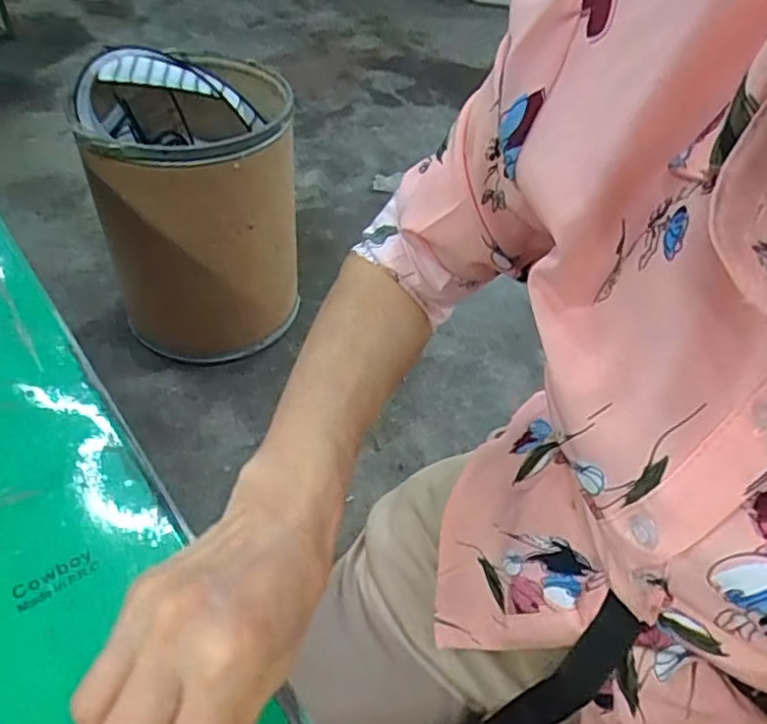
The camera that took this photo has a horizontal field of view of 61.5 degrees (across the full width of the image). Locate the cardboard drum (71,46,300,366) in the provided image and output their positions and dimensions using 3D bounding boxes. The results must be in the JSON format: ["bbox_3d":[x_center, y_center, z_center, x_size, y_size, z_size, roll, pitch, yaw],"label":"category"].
[{"bbox_3d":[-0.359,-0.299,1.263,0.338,0.475,0.353,-12,50,-16],"label":"cardboard drum"}]

